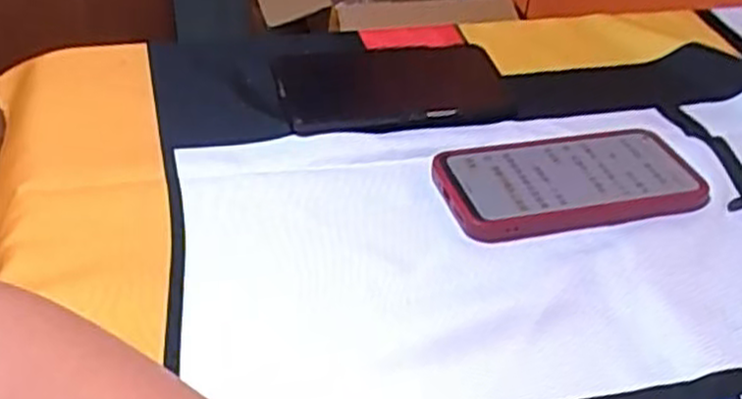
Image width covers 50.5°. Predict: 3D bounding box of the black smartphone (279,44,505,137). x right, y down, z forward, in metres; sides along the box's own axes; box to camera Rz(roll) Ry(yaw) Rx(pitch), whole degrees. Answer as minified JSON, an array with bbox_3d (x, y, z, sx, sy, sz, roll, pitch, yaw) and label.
[{"bbox_3d":[0.016,-0.081,0.563,0.159,0.011,0.081,-3,52,-13],"label":"black smartphone"}]

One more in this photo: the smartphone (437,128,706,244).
[{"bbox_3d":[0.125,-0.013,0.491,0.162,0.014,0.078,-9,39,-15],"label":"smartphone"}]

